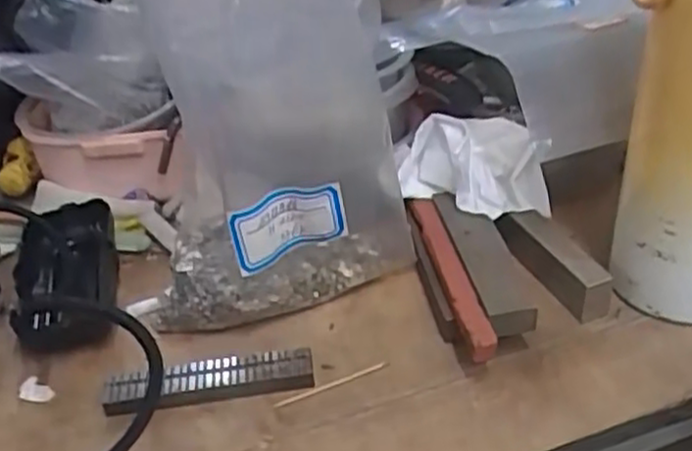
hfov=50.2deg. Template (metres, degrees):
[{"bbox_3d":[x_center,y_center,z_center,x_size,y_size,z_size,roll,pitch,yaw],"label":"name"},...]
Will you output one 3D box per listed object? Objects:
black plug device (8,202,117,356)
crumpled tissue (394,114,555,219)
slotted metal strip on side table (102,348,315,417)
[{"bbox_3d":[-0.161,0.025,0.426,0.055,0.021,0.104,-9,34,-7],"label":"black plug device"},{"bbox_3d":[0.073,-0.033,0.420,0.071,0.046,0.061,-20,39,-21],"label":"crumpled tissue"},{"bbox_3d":[-0.065,0.074,0.351,0.098,0.012,0.018,-7,34,-4],"label":"slotted metal strip on side table"}]

